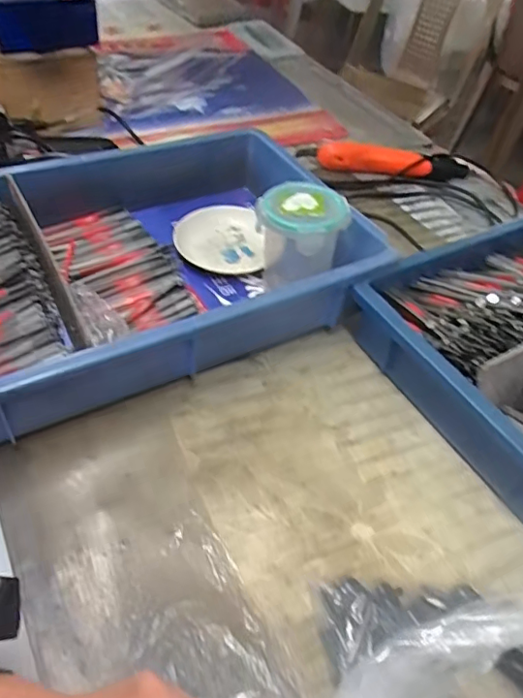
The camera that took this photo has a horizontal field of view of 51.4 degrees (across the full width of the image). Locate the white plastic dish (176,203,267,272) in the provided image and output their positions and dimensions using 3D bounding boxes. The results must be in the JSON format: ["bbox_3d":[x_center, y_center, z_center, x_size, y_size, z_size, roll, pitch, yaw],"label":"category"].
[{"bbox_3d":[-0.048,-0.120,0.614,0.093,0.030,0.106,-1,47,-7],"label":"white plastic dish"}]

